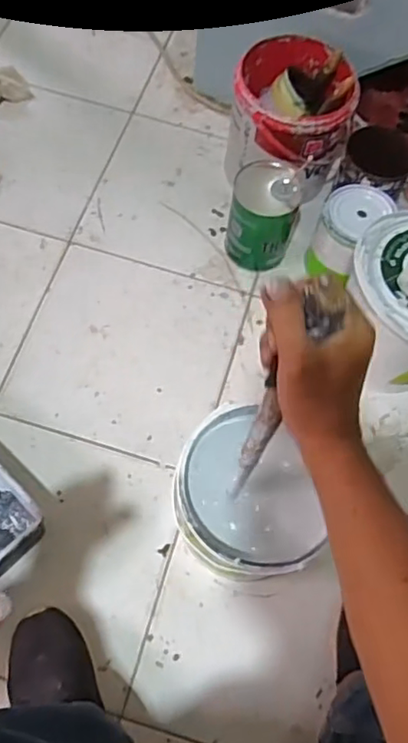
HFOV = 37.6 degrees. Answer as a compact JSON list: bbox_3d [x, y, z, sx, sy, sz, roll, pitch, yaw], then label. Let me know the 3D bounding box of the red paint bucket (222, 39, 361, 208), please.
[{"bbox_3d":[0.135,-0.379,0.955,0.174,0.186,0.210,-23,70,-14],"label":"red paint bucket"}]

